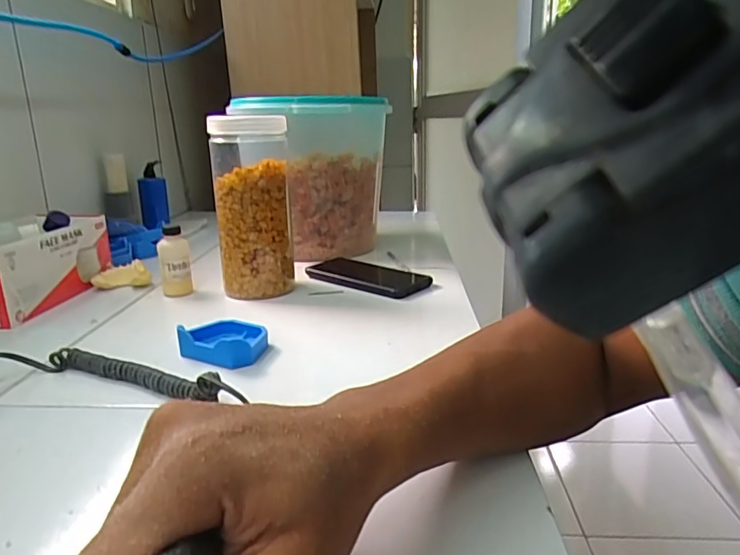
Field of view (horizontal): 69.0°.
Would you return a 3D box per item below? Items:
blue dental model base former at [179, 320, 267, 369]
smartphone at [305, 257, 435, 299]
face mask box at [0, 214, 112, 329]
[{"bbox_3d":[-0.131,0.058,0.499,0.079,0.026,0.060,7,21,22],"label":"blue dental model base former"},{"bbox_3d":[0.001,-0.004,0.715,0.161,0.015,0.090,14,22,35],"label":"smartphone"},{"bbox_3d":[-0.417,-0.018,0.651,0.111,0.089,0.203,1,20,6],"label":"face mask box"}]

